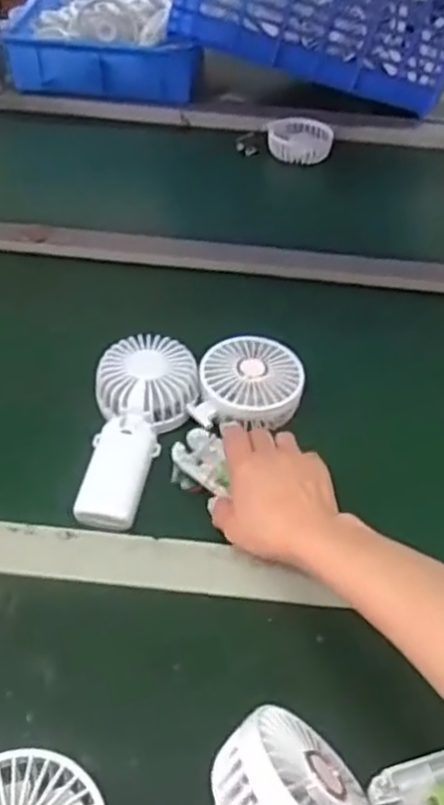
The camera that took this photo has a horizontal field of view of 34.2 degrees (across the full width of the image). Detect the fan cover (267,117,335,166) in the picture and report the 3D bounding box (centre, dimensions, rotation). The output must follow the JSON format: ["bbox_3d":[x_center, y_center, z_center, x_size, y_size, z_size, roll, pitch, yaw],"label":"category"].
[{"bbox_3d":[0.111,-0.375,1.032,0.091,0.034,0.091,9,43,5],"label":"fan cover"}]

